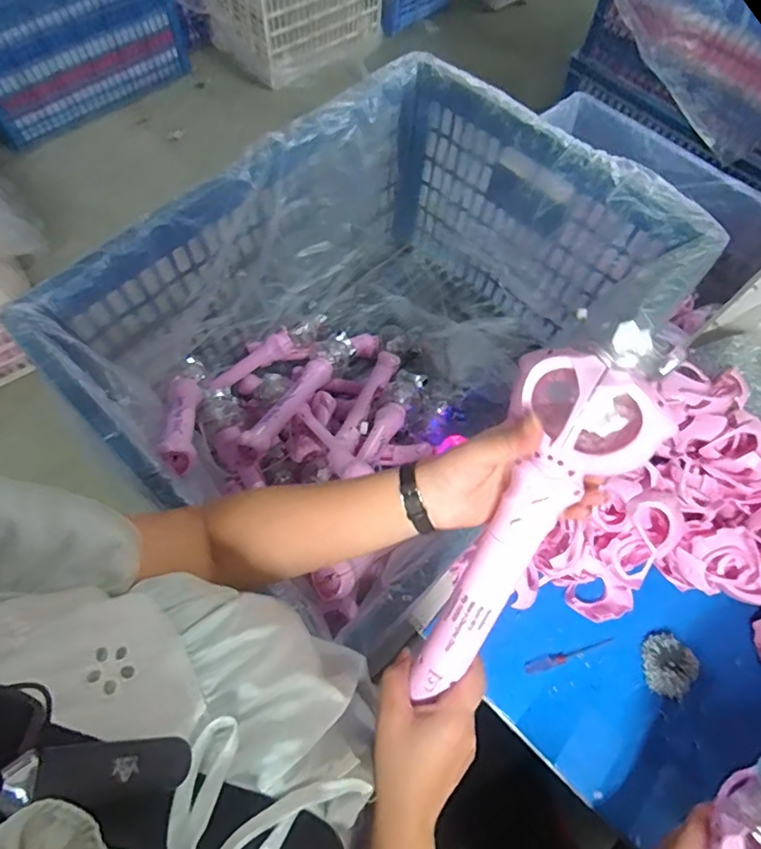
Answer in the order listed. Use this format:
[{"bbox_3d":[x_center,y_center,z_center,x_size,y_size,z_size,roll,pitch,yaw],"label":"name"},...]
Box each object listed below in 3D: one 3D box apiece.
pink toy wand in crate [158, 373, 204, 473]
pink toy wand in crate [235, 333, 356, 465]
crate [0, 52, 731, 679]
[{"bbox_3d":[-0.298,-0.013,0.767,0.043,0.052,0.286,-16,30,-10],"label":"pink toy wand in crate"},{"bbox_3d":[-0.147,-0.066,0.946,0.056,0.050,0.376,26,46,8],"label":"pink toy wand in crate"},{"bbox_3d":[0.007,-0.126,0.891,0.621,0.430,0.818,41,70,14],"label":"crate"}]

